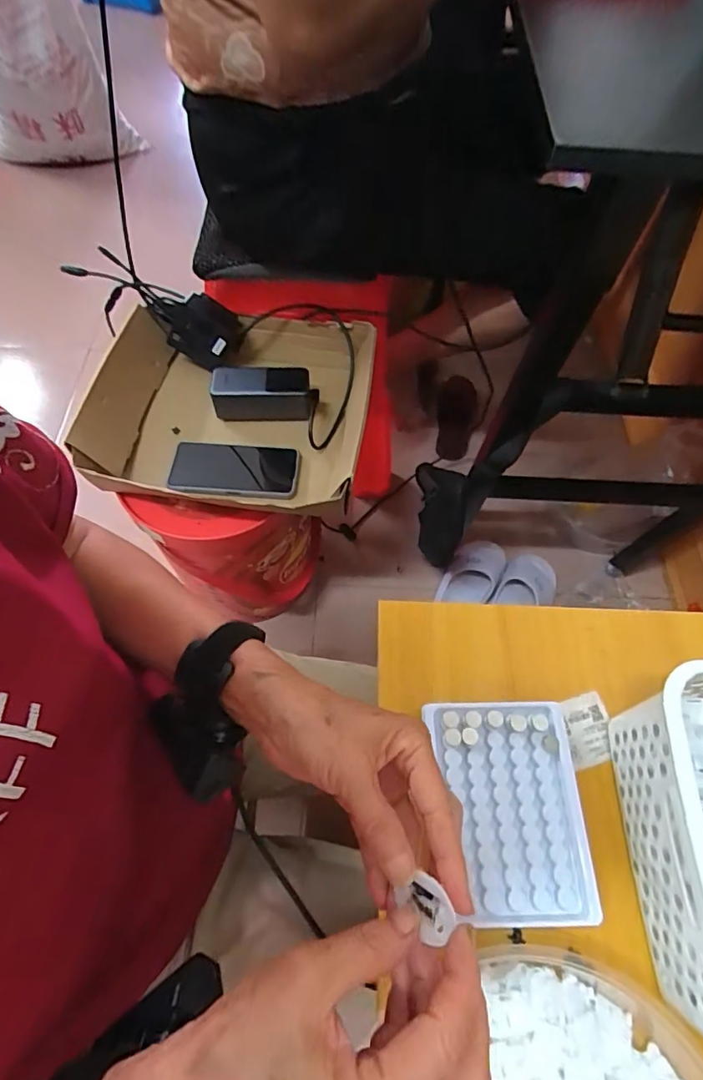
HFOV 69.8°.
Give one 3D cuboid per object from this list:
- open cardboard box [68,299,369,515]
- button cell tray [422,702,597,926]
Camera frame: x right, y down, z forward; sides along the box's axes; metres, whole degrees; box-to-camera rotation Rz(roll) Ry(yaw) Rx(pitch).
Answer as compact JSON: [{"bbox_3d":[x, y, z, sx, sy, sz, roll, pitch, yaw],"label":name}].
[{"bbox_3d":[-0.155,-0.166,0.678,0.351,0.096,0.299,4,63,2],"label":"open cardboard box"},{"bbox_3d":[0.105,0.175,0.333,0.093,0.009,0.130,-3,63,-2],"label":"button cell tray"}]

